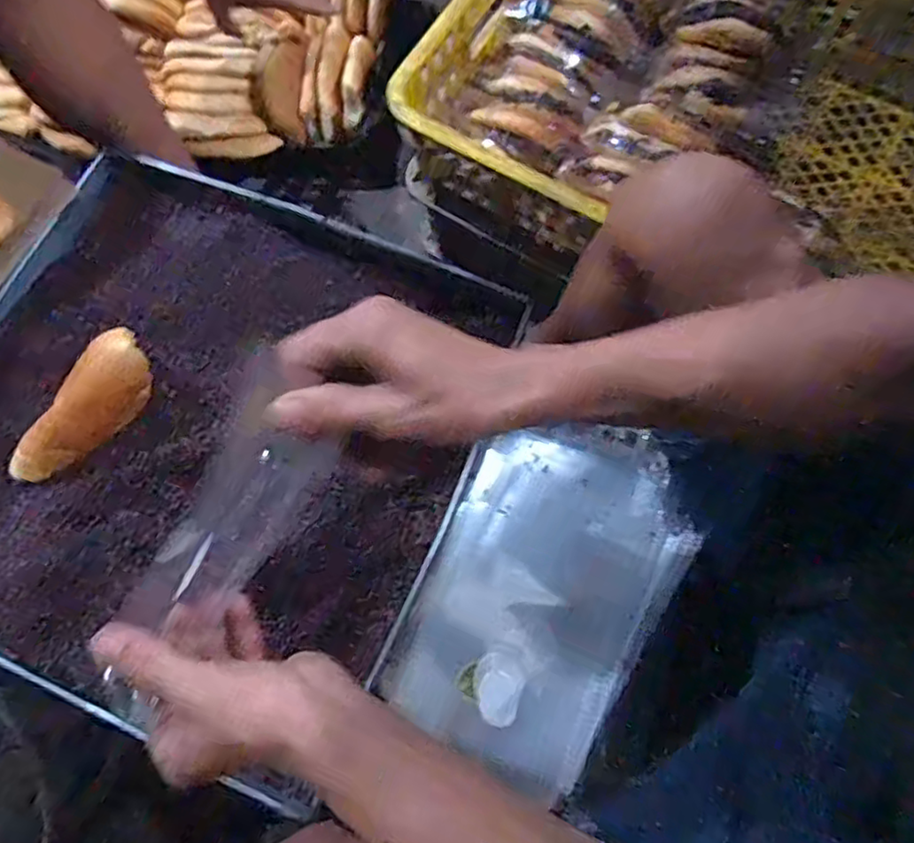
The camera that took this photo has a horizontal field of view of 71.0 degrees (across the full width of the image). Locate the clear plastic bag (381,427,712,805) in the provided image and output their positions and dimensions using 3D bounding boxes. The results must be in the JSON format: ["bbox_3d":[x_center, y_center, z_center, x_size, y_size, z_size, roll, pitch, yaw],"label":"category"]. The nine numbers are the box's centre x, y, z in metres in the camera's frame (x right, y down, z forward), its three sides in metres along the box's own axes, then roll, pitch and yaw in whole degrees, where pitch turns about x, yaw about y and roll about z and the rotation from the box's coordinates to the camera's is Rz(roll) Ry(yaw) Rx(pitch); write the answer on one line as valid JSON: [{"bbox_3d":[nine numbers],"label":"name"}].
[{"bbox_3d":[0.067,0.123,0.497,0.170,0.026,0.258,28,77,9],"label":"clear plastic bag"}]

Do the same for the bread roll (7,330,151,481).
[{"bbox_3d":[-0.288,-0.010,0.503,0.048,0.042,0.146,44,97,12],"label":"bread roll"}]

